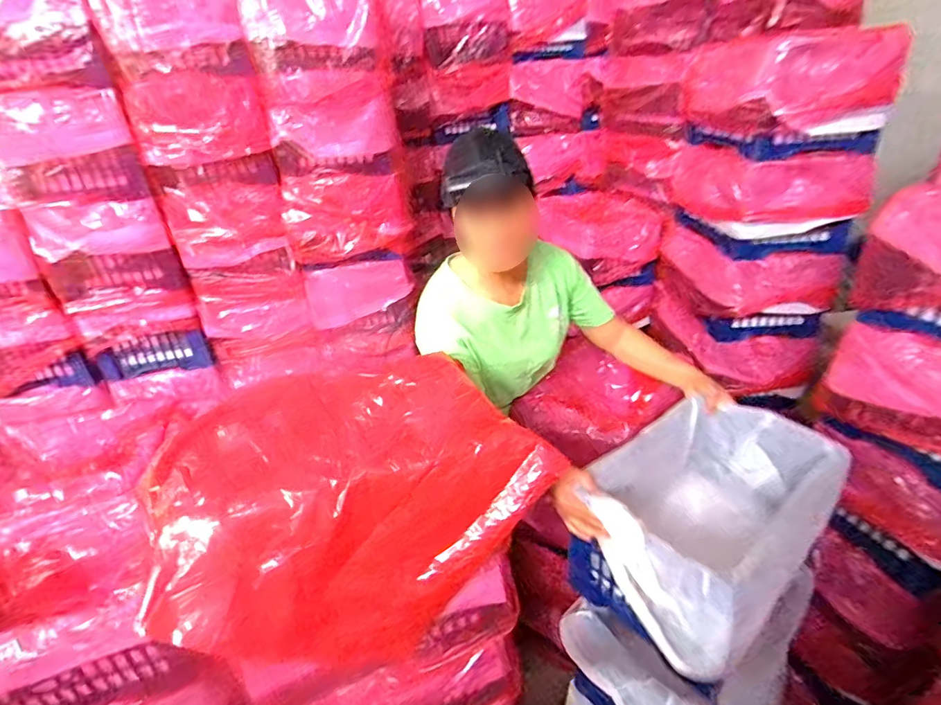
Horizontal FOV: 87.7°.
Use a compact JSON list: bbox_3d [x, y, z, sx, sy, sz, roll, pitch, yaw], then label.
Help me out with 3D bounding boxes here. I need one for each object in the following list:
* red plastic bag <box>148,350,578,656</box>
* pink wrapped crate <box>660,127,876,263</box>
[{"bbox_3d":[-0.179,0.207,0.790,0.518,0.231,0.358,-14,33,-16],"label":"red plastic bag"},{"bbox_3d":[0.779,-0.466,1.333,0.339,0.272,0.459,-2,31,3],"label":"pink wrapped crate"}]

